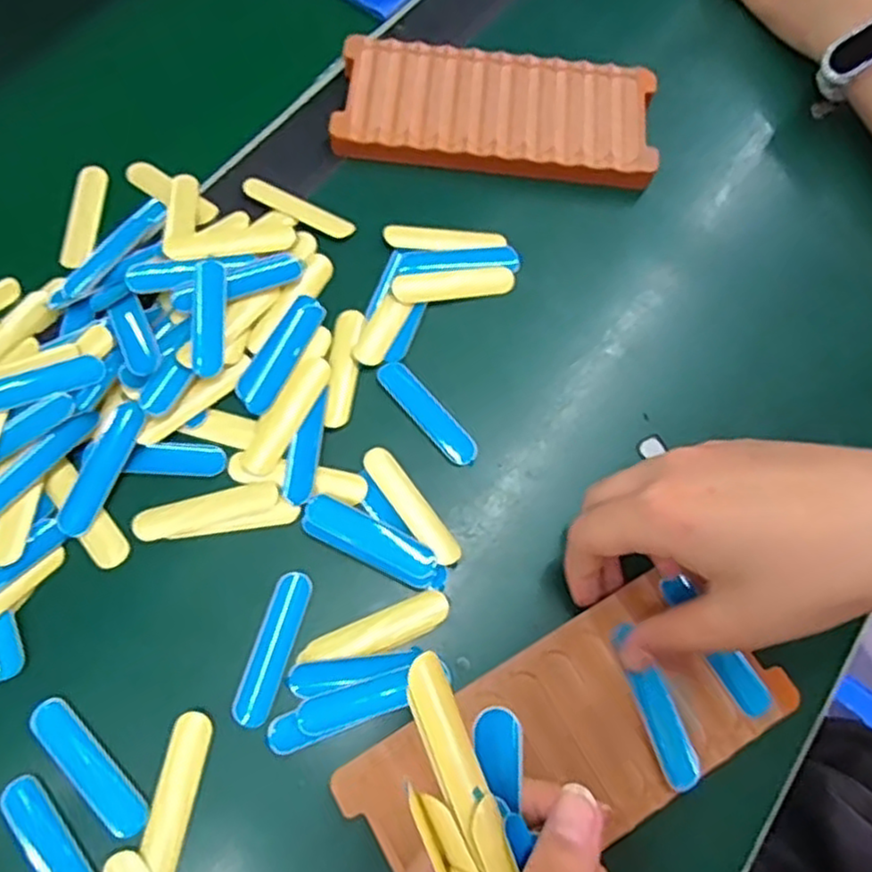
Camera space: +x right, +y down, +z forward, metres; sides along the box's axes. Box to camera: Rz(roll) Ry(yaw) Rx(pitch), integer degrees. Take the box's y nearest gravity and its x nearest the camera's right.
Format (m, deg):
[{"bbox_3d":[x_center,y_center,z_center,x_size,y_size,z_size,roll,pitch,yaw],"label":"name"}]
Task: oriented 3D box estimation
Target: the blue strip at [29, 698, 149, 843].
[{"bbox_3d":[-0.135,0.128,0.274,0.016,0.004,0.062,-42,77,-15],"label":"blue strip"}]

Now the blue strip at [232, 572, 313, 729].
[{"bbox_3d":[-0.068,0.088,0.294,0.016,0.004,0.062,16,70,3],"label":"blue strip"}]

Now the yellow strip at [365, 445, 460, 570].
[{"bbox_3d":[-0.011,0.031,0.319,0.014,0.004,0.062,-34,75,-14],"label":"yellow strip"}]

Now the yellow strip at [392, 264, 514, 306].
[{"bbox_3d":[0.010,-0.078,0.358,0.062,0.005,0.017,-10,71,-6],"label":"yellow strip"}]

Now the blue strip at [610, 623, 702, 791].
[{"bbox_3d":[0.088,0.106,0.282,0.016,0.006,0.062,-19,70,-9],"label":"blue strip"}]

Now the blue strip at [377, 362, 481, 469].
[{"bbox_3d":[-0.004,-0.012,0.336,0.015,0.004,0.062,-39,76,-15],"label":"blue strip"}]

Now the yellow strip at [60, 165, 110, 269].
[{"bbox_3d":[-0.186,-0.116,0.375,0.016,0.004,0.064,3,68,-10],"label":"yellow strip"}]

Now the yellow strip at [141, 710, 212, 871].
[{"bbox_3d":[-0.101,0.138,0.273,0.014,0.004,0.058,11,70,1],"label":"yellow strip"}]

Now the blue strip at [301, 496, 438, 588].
[{"bbox_3d":[-0.029,0.046,0.312,0.063,0.004,0.019,26,71,7],"label":"blue strip"}]

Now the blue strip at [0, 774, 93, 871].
[{"bbox_3d":[-0.142,0.156,0.263,0.015,0.005,0.062,-37,76,-14],"label":"blue strip"}]

